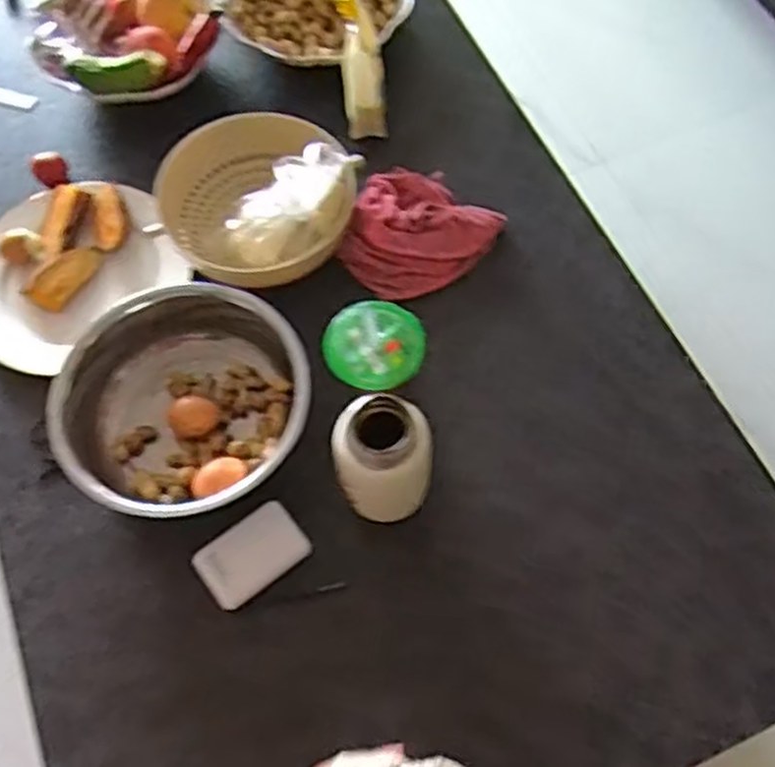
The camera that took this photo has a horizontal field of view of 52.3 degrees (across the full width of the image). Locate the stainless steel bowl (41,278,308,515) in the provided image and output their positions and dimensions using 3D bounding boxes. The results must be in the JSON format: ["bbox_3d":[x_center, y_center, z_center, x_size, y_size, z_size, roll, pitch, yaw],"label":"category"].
[{"bbox_3d":[-0.197,0.023,0.773,0.224,0.094,0.230,0,65,0],"label":"stainless steel bowl"}]

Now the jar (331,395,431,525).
[{"bbox_3d":[-0.005,0.070,0.706,0.089,0.140,0.075,2,65,1],"label":"jar"}]

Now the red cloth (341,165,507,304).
[{"bbox_3d":[0.026,-0.172,0.891,0.173,0.045,0.147,-41,71,-17],"label":"red cloth"}]

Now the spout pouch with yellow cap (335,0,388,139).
[{"bbox_3d":[-0.030,-0.373,0.915,0.052,0.174,0.072,-2,65,-1],"label":"spout pouch with yellow cap"}]

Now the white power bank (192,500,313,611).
[{"bbox_3d":[-0.128,0.162,0.747,0.099,0.016,0.063,-34,70,-14],"label":"white power bank"}]

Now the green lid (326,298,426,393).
[{"bbox_3d":[-0.012,-0.040,0.753,0.093,0.013,0.092,0,65,0],"label":"green lid"}]

